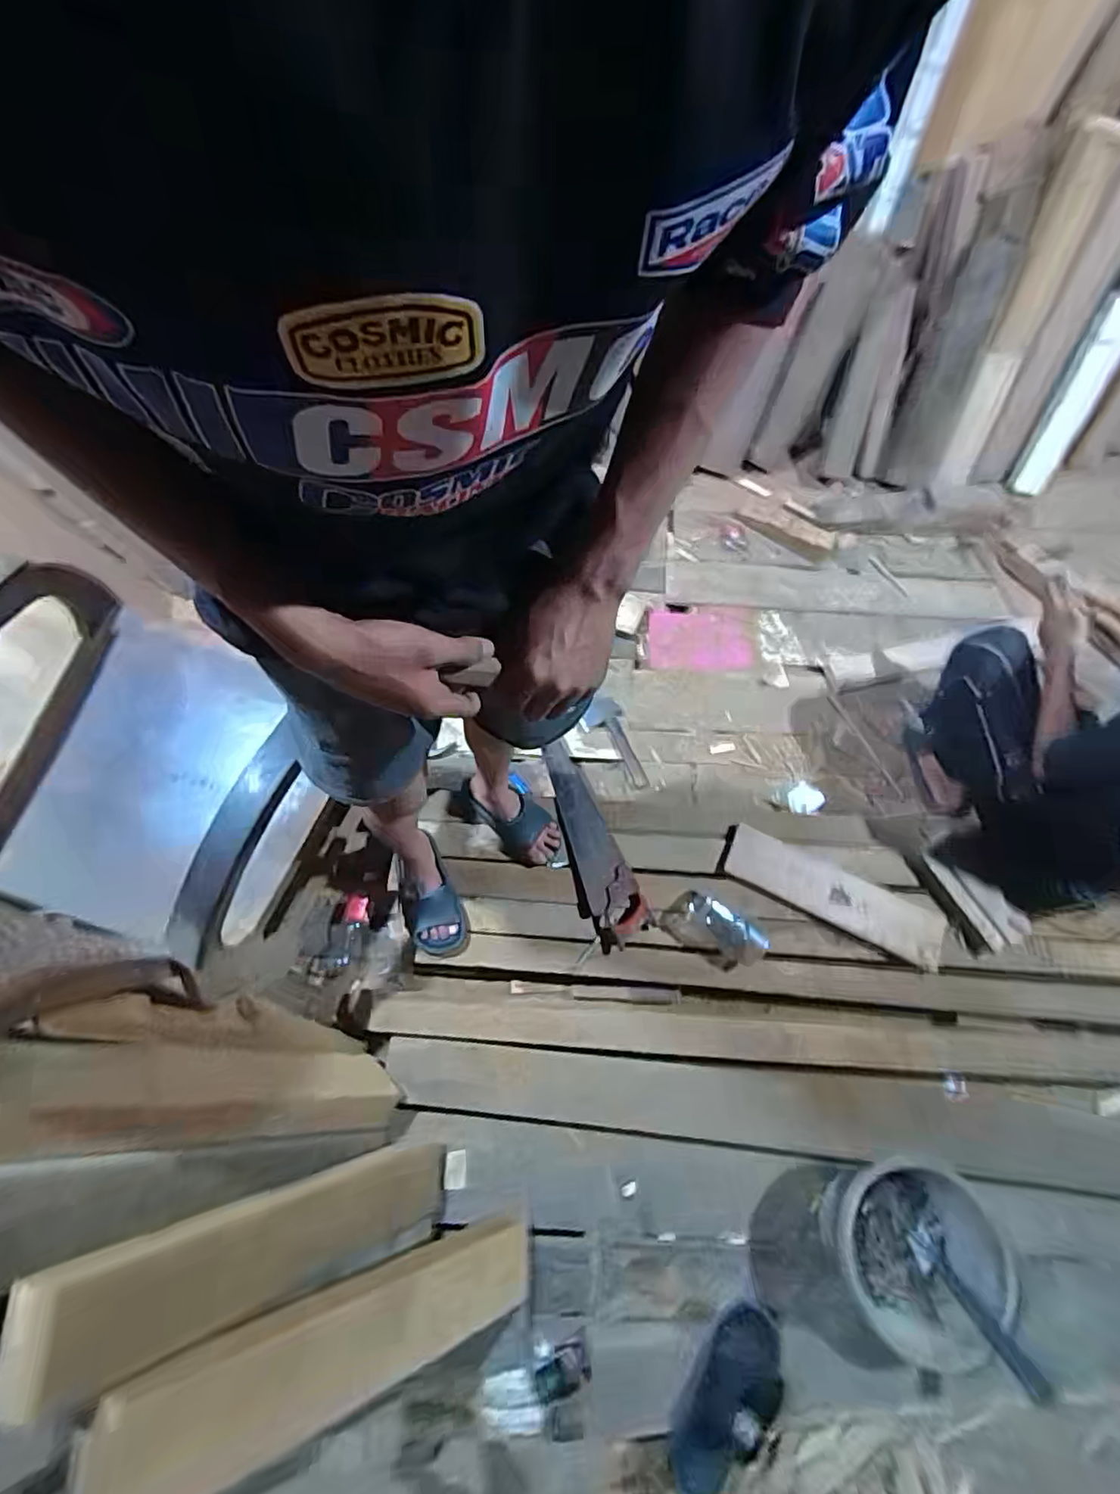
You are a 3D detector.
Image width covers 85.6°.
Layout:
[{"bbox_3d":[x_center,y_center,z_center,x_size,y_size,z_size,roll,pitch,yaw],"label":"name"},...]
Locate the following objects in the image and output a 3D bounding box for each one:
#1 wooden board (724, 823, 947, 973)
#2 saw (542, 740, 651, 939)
[{"bbox_3d":[0.607,0.322,1.342,0.474,0.036,0.132,26,69,8],"label":"wooden board"},{"bbox_3d":[0.066,0.194,1.378,0.108,0.022,0.460,-17,69,-9],"label":"saw"}]

